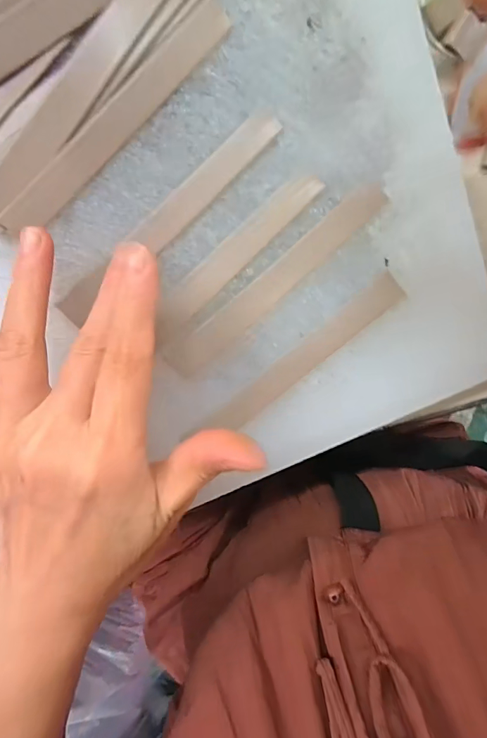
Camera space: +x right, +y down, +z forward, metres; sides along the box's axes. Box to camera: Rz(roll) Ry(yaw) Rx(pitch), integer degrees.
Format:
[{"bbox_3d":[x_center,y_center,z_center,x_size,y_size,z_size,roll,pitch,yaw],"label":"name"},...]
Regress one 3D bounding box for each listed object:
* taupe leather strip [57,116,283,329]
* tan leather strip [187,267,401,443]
[{"bbox_3d":[-0.033,-0.071,0.192,0.131,0.004,0.014,-44,102,-1],"label":"taupe leather strip"},{"bbox_3d":[0.029,-0.004,0.212,0.129,0.004,0.016,-38,103,-2],"label":"tan leather strip"}]

